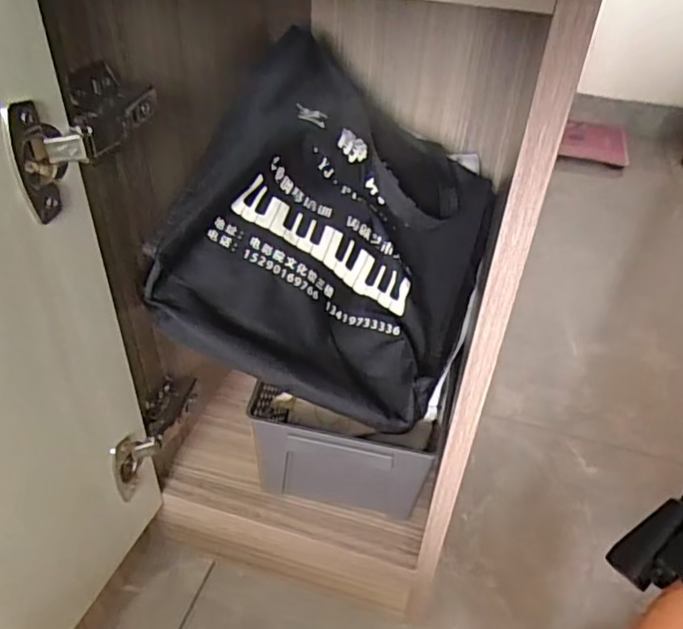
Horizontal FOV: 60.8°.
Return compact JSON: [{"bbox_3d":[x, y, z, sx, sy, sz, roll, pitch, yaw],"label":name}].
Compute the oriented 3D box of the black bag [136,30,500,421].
[{"bbox_3d":[0.014,-0.093,0.527,0.220,0.194,0.356,14,40,11],"label":"black bag"}]

